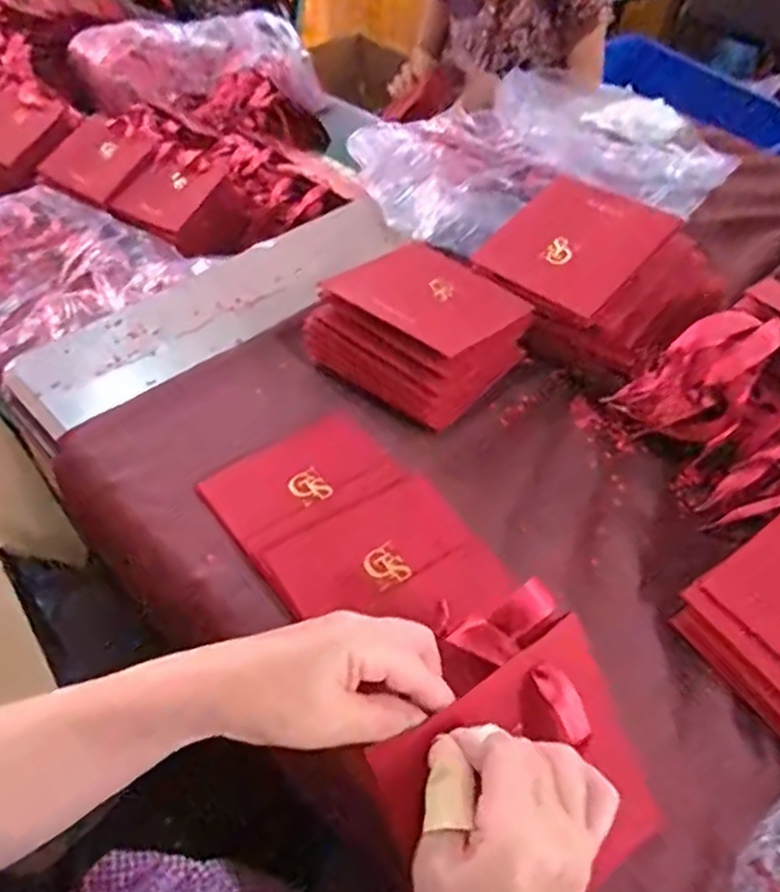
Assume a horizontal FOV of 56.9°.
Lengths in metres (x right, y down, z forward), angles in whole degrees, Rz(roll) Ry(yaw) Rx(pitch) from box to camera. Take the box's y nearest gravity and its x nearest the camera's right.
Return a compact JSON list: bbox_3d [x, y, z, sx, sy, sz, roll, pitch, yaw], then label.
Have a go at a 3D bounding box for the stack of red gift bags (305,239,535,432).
[{"bbox_3d":[0.028,-0.102,0.642,0.164,0.074,0.157,-34,60,-29],"label":"stack of red gift bags"}]

